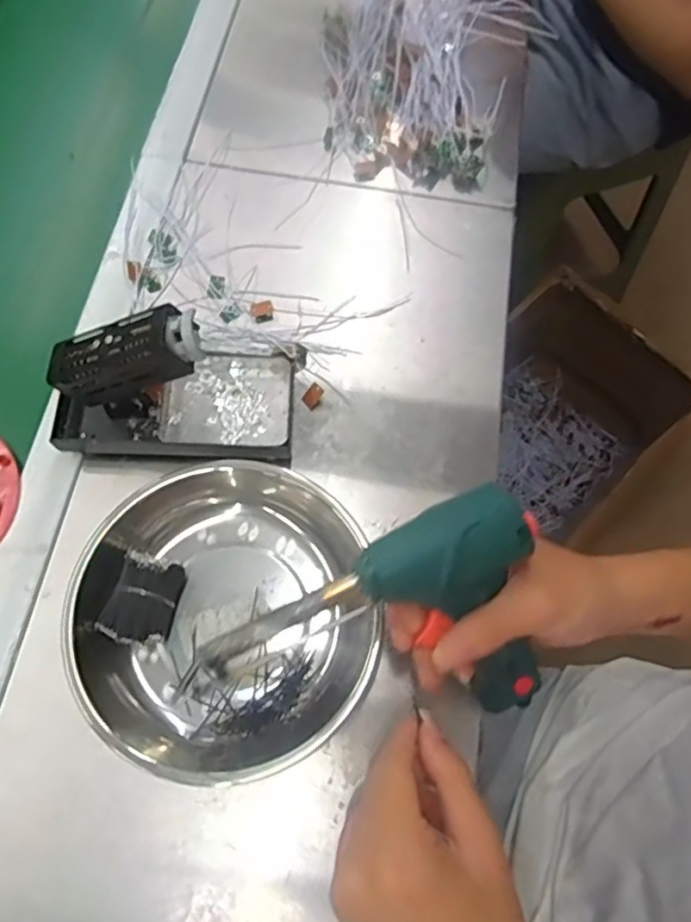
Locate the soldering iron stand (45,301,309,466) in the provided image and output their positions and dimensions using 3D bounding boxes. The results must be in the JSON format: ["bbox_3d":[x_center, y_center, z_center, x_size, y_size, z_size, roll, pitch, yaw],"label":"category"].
[{"bbox_3d":[-0.120,-0.058,0.431,0.172,0.113,0.097,-2,67,-1],"label":"soldering iron stand"}]

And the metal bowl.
[{"bbox_3d":[-0.078,0.098,0.406,0.187,0.043,0.184,0,67,-1],"label":"metal bowl"}]

